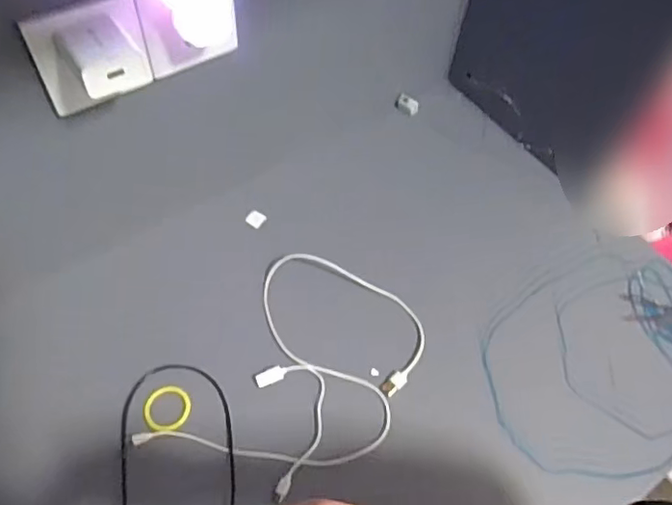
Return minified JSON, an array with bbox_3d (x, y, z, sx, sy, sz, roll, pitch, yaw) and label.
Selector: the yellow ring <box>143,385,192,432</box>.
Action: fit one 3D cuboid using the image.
[{"bbox_3d":[-0.163,0.152,0.549,0.044,0.008,0.042,-2,59,-4],"label":"yellow ring"}]

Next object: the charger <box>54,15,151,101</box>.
[{"bbox_3d":[-0.170,-0.145,0.419,0.049,0.031,0.049,-29,64,-19],"label":"charger"}]

